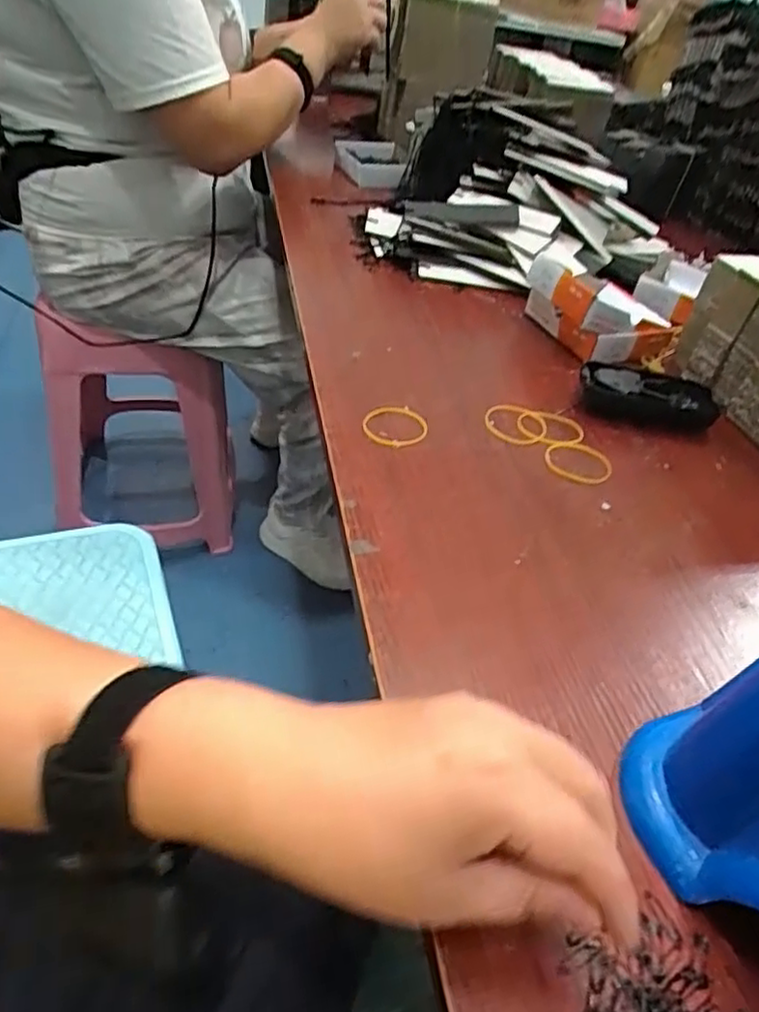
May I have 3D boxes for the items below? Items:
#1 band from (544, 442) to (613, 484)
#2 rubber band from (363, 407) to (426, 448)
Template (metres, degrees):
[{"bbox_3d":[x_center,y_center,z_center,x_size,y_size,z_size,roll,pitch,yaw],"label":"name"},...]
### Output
[{"bbox_3d":[0.147,-0.032,0.497,0.050,0.004,0.049,10,42,-2],"label":"band"},{"bbox_3d":[0.012,-0.059,0.495,0.048,0.004,0.045,3,41,-3],"label":"rubber band"}]

